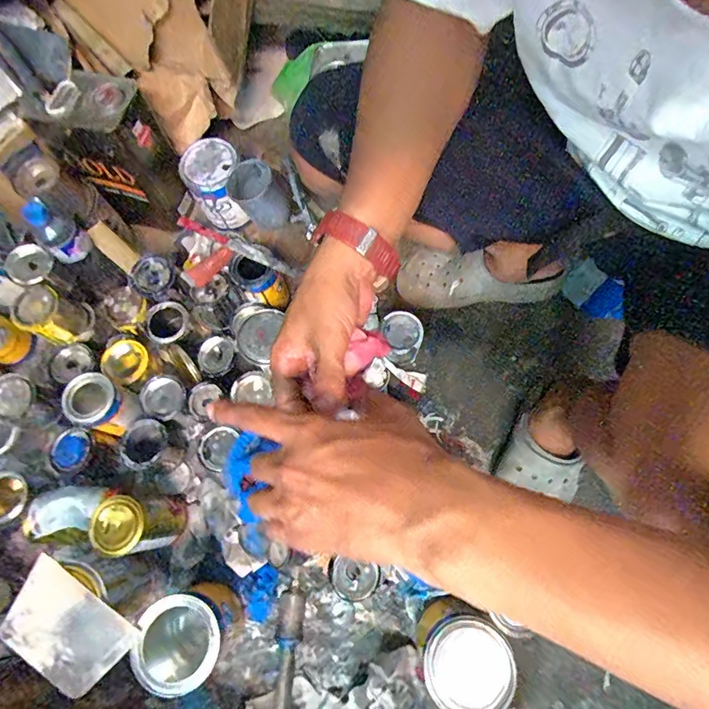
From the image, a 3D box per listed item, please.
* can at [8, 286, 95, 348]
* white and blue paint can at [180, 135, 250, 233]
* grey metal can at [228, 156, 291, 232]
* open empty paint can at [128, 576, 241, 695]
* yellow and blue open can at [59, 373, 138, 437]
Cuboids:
[{"bbox_3d":[-0.473,-0.063,0.704,0.068,0.082,0.082,28,74,11],"label":"can"},{"bbox_3d":[-0.244,-0.307,0.810,0.093,0.135,0.098,-1,71,2],"label":"white and blue paint can"},{"bbox_3d":[-0.167,-0.273,0.776,0.083,0.091,0.087,-42,74,-11],"label":"grey metal can"},{"bbox_3d":[-0.216,0.365,0.585,0.100,0.128,0.102,-1,71,2],"label":"open empty paint can"},{"bbox_3d":[-0.378,0.077,0.676,0.071,0.093,0.072,-1,71,2],"label":"yellow and blue open can"}]

